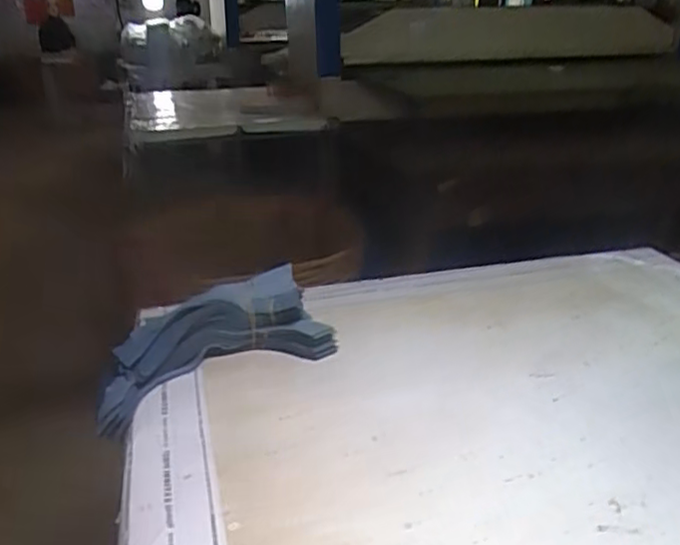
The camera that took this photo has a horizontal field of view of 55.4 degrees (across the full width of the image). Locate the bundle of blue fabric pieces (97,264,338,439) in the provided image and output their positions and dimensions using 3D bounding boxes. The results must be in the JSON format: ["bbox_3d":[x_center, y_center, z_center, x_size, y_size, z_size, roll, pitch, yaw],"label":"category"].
[{"bbox_3d":[-0.131,0.067,0.645,0.227,0.072,0.107,-15,26,-29],"label":"bundle of blue fabric pieces"}]

